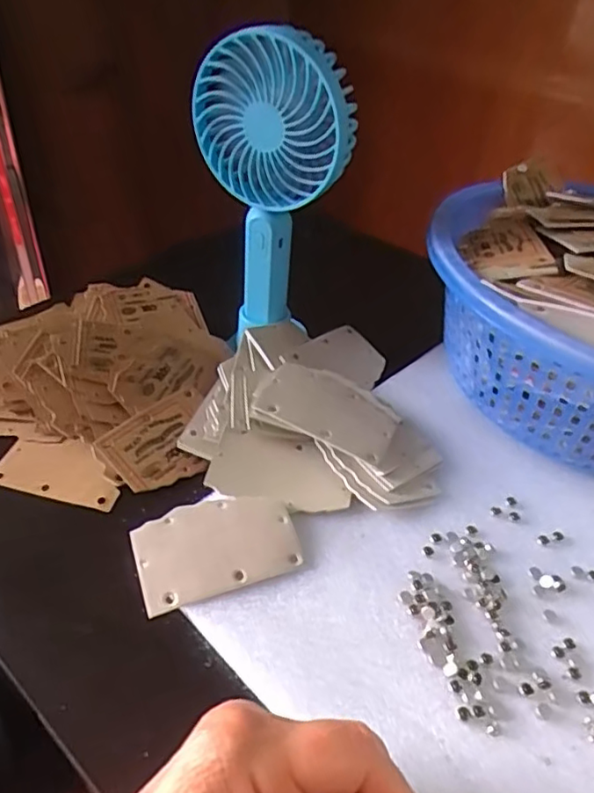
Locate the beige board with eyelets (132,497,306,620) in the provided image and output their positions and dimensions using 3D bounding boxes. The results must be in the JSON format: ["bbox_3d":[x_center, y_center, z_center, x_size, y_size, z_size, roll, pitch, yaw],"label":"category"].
[{"bbox_3d":[-0.043,0.080,0.328,0.084,0.005,0.054,-15,51,-17],"label":"beige board with eyelets"}]

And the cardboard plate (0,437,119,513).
[{"bbox_3d":[-0.144,0.044,0.377,0.077,0.008,0.041,10,50,10],"label":"cardboard plate"}]

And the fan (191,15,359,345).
[{"bbox_3d":[-0.017,-0.131,0.408,0.096,0.191,0.038,15,42,12],"label":"fan"}]

